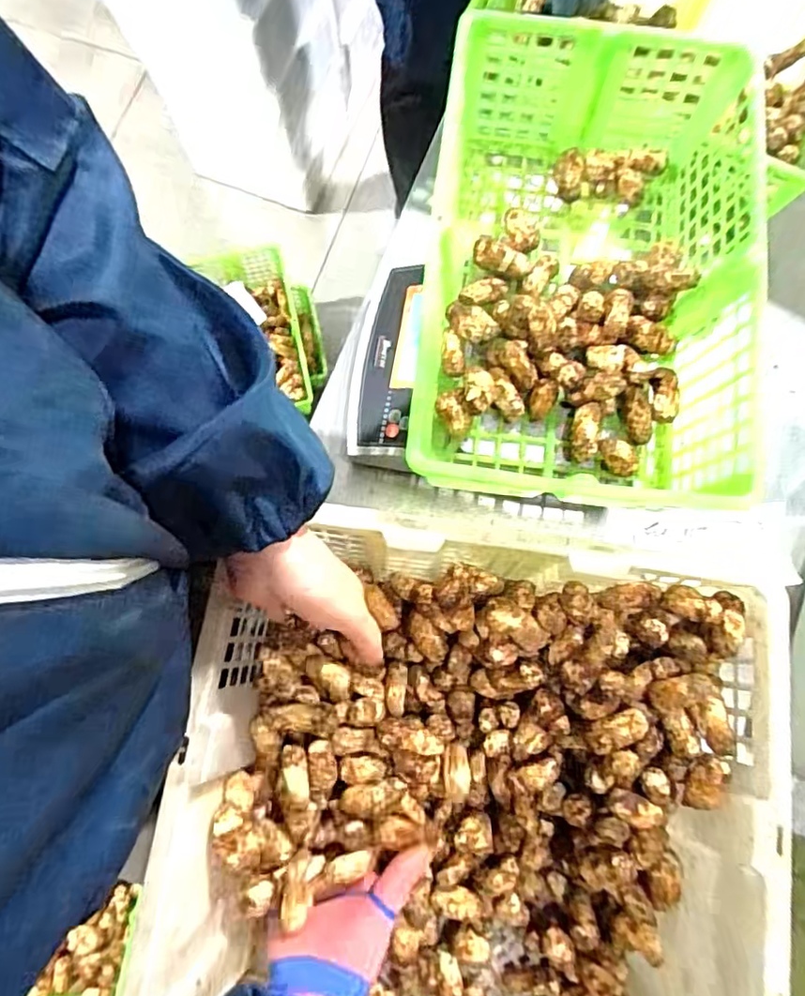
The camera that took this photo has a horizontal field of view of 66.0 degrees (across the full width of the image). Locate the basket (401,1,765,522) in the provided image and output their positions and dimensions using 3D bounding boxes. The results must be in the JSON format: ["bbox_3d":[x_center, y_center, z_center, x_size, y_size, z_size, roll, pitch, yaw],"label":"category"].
[{"bbox_3d":[0.128,-0.153,0.442,0.205,0.098,0.314,10,80,1],"label":"basket"}]

